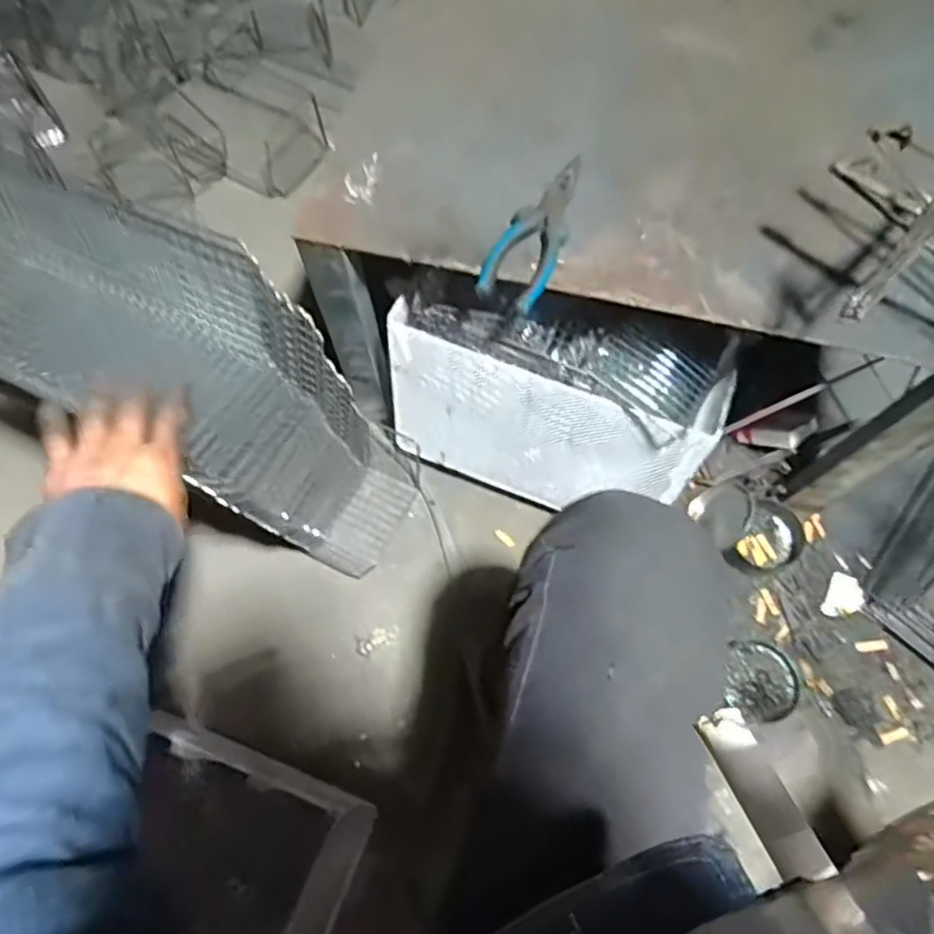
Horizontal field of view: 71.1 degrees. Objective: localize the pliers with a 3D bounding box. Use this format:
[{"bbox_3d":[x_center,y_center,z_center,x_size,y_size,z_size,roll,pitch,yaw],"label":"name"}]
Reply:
[{"bbox_3d":[0.065,-0.216,0.601,0.059,0.022,0.177,23,69,10],"label":"pliers"}]

